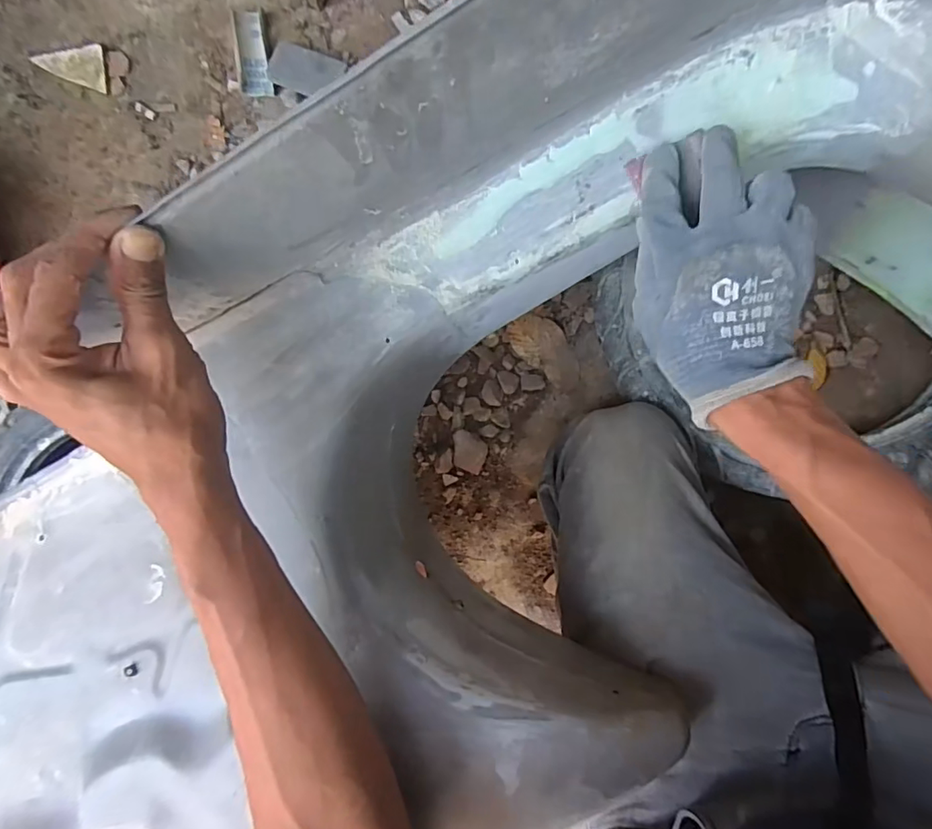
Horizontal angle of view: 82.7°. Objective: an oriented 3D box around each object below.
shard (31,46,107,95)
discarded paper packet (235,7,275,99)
[{"bbox_3d":[-0.553,-0.487,0.741,0.088,0.005,0.054,4,114,-7],"label":"shard"},{"bbox_3d":[-0.294,-0.497,0.730,0.045,0.007,0.101,1,113,6],"label":"discarded paper packet"}]

